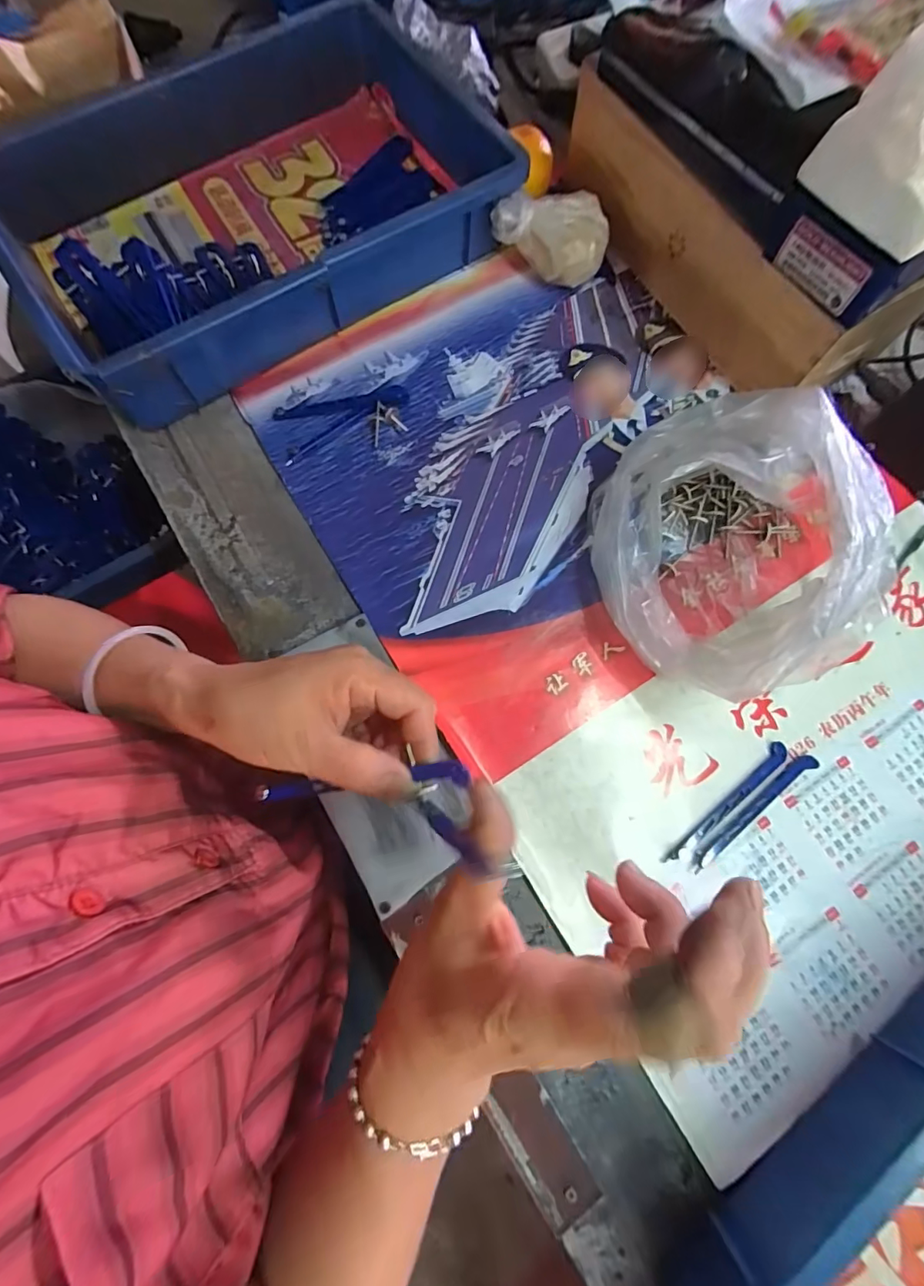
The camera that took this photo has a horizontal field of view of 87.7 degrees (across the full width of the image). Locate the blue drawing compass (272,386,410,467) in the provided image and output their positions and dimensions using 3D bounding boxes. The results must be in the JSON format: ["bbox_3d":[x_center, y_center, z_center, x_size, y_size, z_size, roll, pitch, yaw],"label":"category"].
[{"bbox_3d":[-0.104,-0.198,0.431,0.119,0.007,0.057,-14,76,-4],"label":"blue drawing compass"}]

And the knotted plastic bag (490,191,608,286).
[{"bbox_3d":[0.087,-0.388,0.458,0.102,0.061,0.078,23,76,6],"label":"knotted plastic bag"}]

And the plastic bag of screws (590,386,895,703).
[{"bbox_3d":[0.194,-0.068,0.345,0.184,0.118,0.216,12,75,3],"label":"plastic bag of screws"}]

